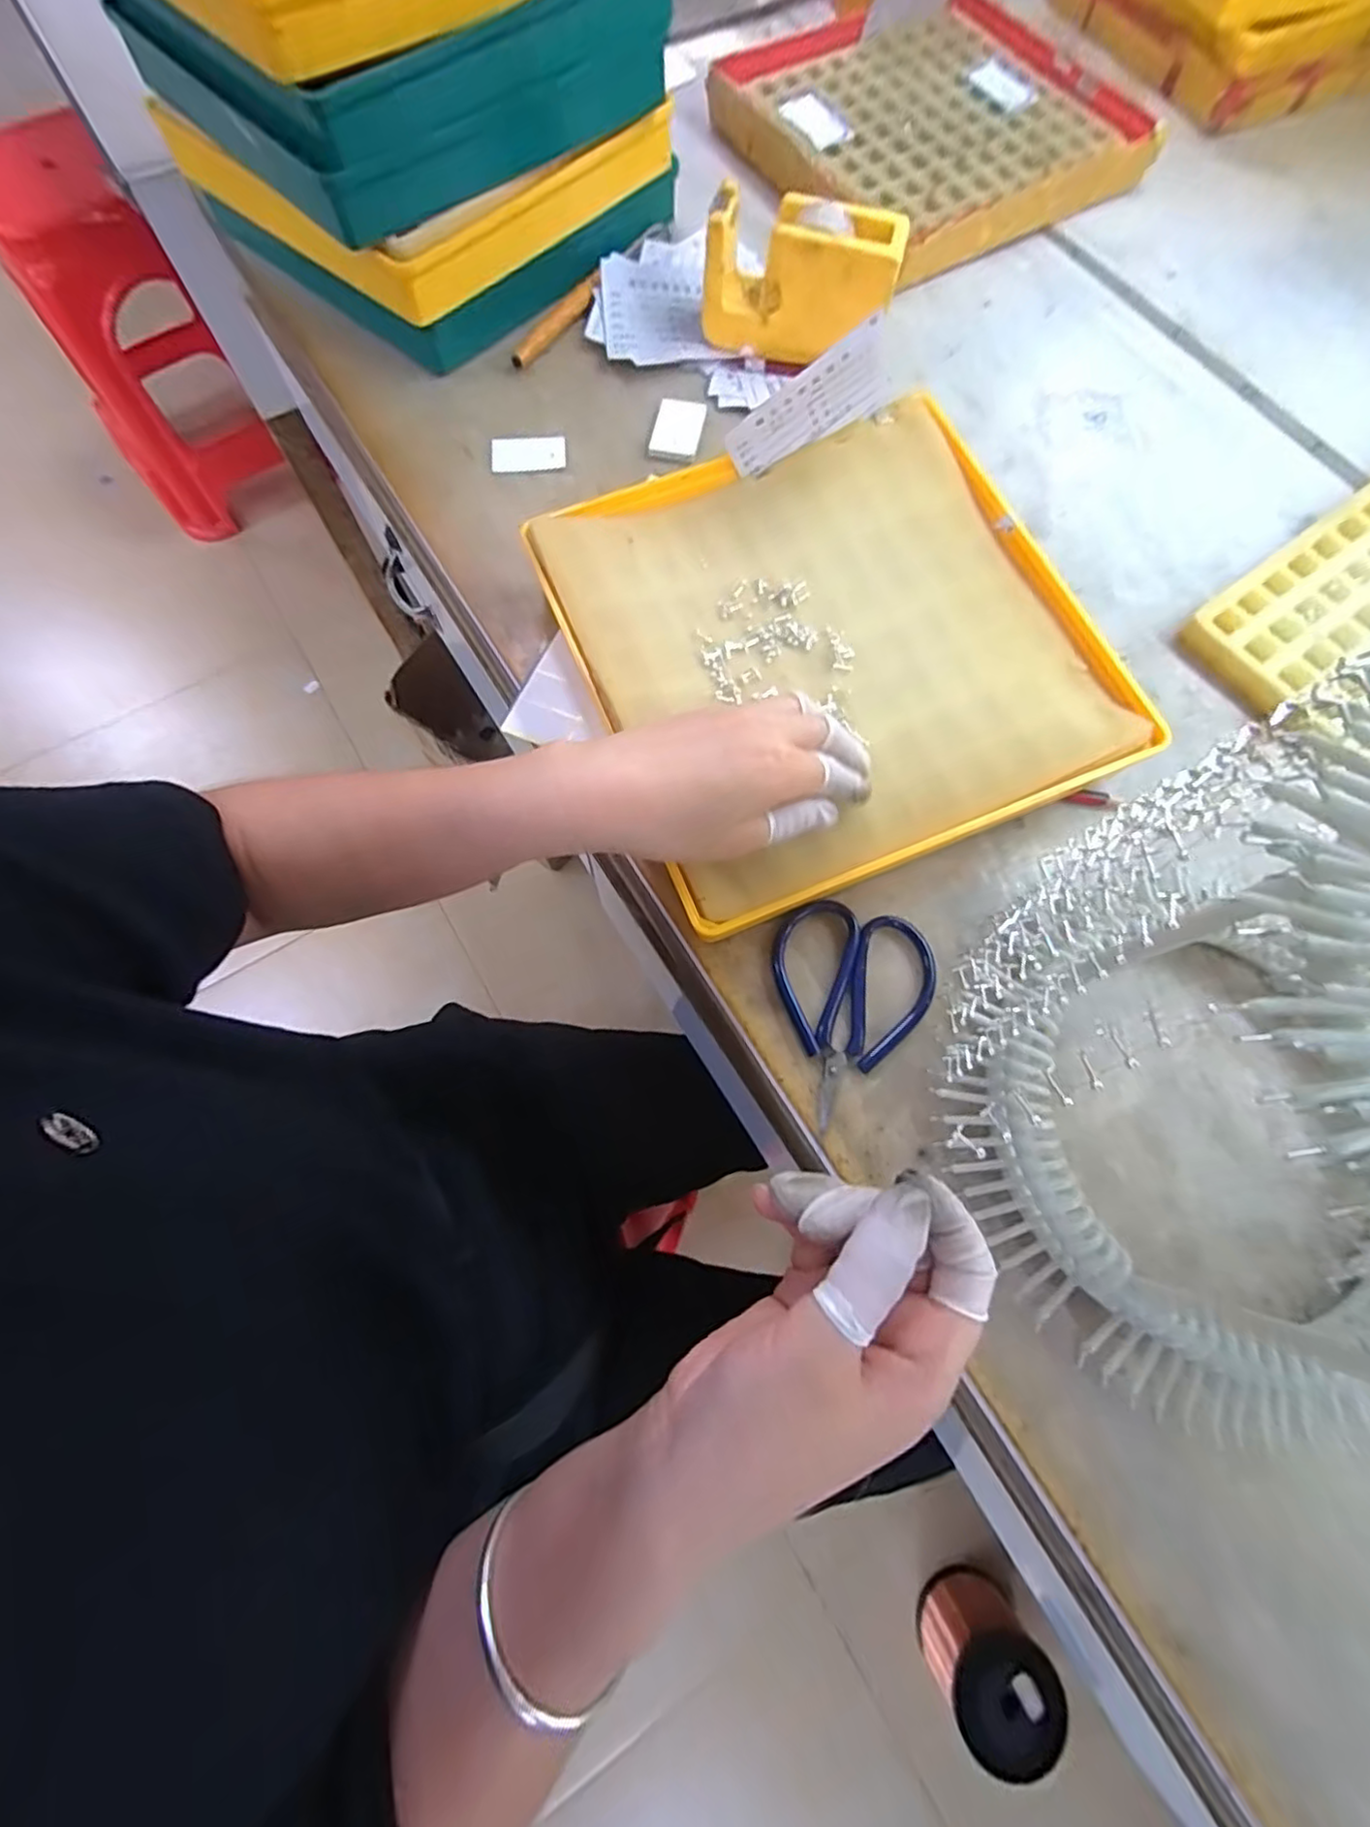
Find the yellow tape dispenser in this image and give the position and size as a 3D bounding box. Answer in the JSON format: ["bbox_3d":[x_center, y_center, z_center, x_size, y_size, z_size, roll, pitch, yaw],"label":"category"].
[{"bbox_3d":[0.080,-0.444,0.451,0.126,0.067,0.050,13,72,3],"label":"yellow tape dispenser"}]

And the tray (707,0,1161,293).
[{"bbox_3d":[0.205,-0.672,0.548,0.302,0.032,0.277,-28,75,-10],"label":"tray"}]

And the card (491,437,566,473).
[{"bbox_3d":[-0.110,-0.322,0.452,0.051,0.008,0.025,-7,72,-4],"label":"card"}]

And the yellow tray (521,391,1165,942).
[{"bbox_3d":[0.083,-0.154,0.371,0.270,0.044,0.266,-22,74,-8],"label":"yellow tray"}]

